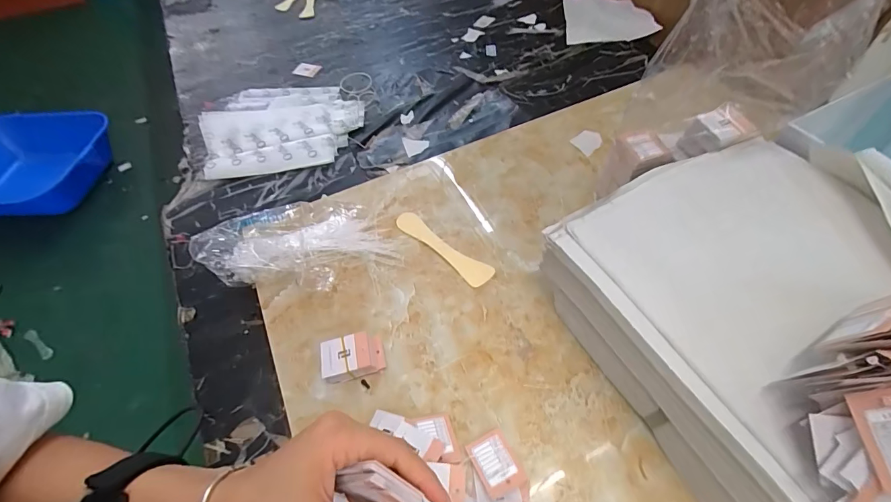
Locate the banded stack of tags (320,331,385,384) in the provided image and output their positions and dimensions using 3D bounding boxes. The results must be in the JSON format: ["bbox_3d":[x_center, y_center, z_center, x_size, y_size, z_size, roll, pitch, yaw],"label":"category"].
[{"bbox_3d":[-0.097,0.110,0.417,0.061,0.024,0.041,-14,55,-7],"label":"banded stack of tags"}]

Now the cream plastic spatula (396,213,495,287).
[{"bbox_3d":[-0.005,-0.006,0.511,0.150,0.004,0.033,38,66,26],"label":"cream plastic spatula"}]

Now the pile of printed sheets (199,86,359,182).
[{"bbox_3d":[-0.273,-0.233,0.686,0.256,0.052,0.255,-5,50,0],"label":"pile of printed sheets"}]

